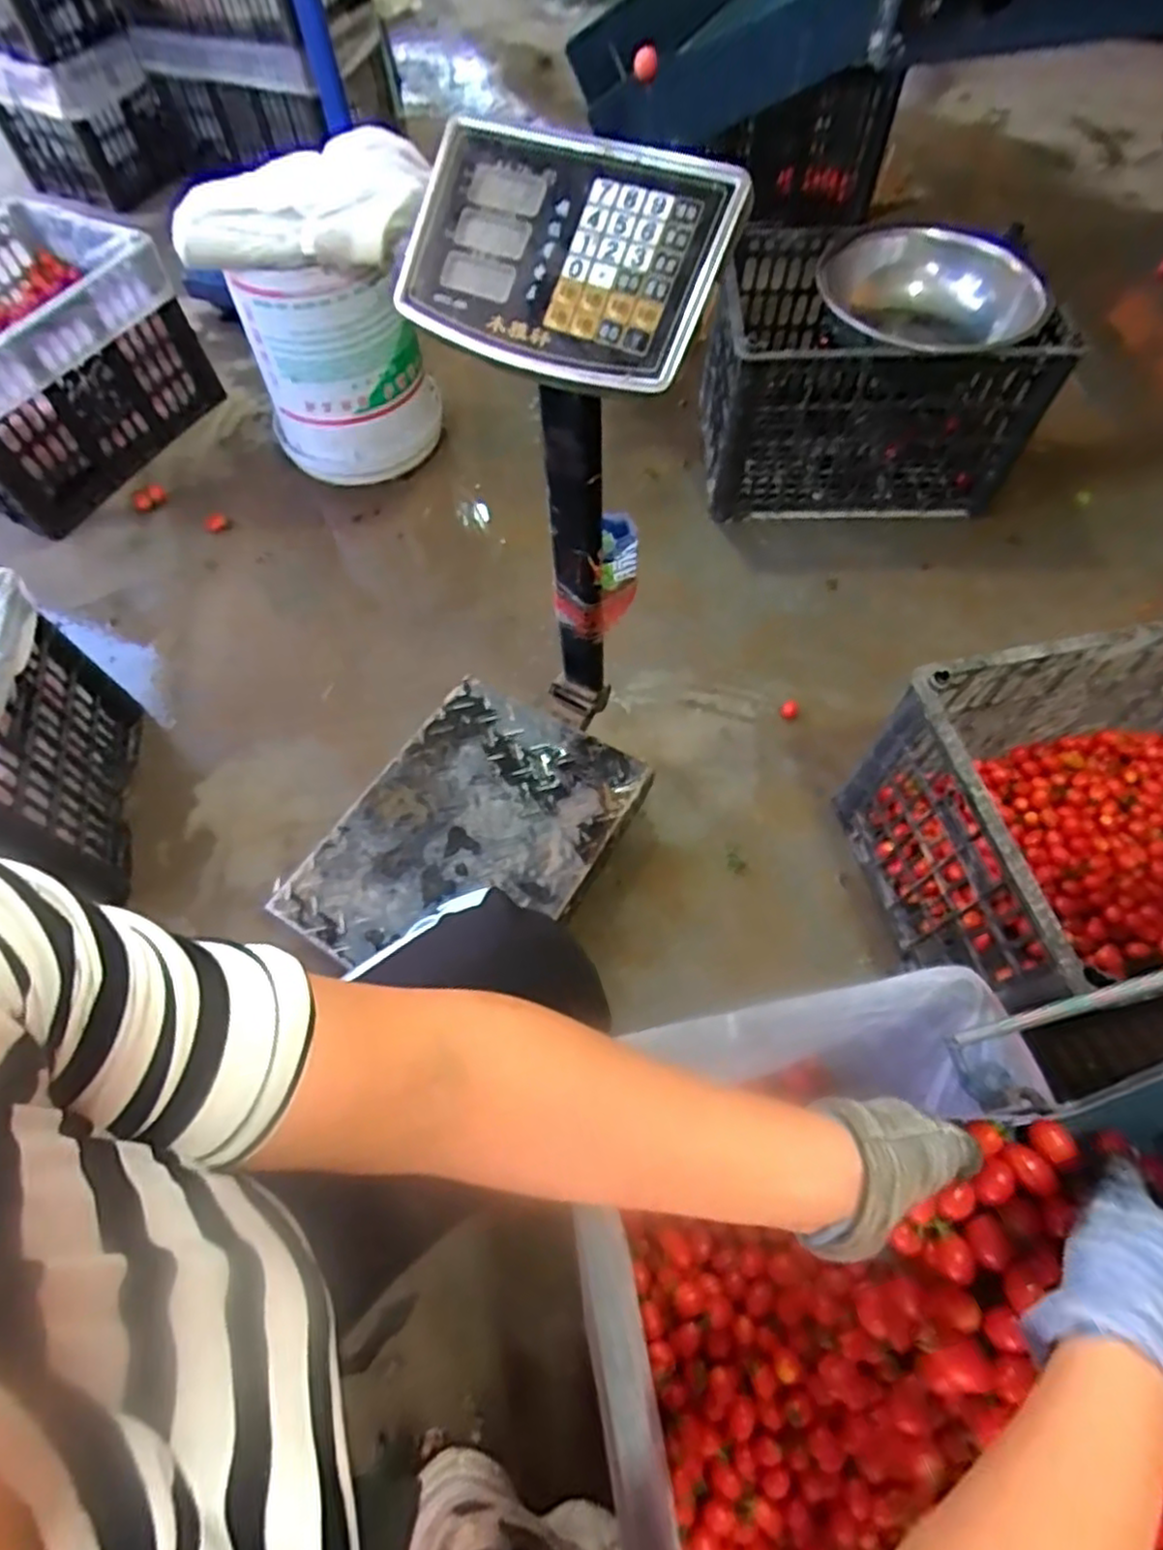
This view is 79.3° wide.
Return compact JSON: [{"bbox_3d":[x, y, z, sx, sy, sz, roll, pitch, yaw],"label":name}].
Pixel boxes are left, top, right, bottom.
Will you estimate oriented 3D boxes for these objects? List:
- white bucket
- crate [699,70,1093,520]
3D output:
[{"bbox_3d":[-0.447,-0.757,1.269,0.299,0.336,0.254,-21,62,-8],"label":"white bucket"},{"bbox_3d":[0.464,-0.655,1.174,0.488,0.300,0.320,-1,61,3],"label":"crate"}]

